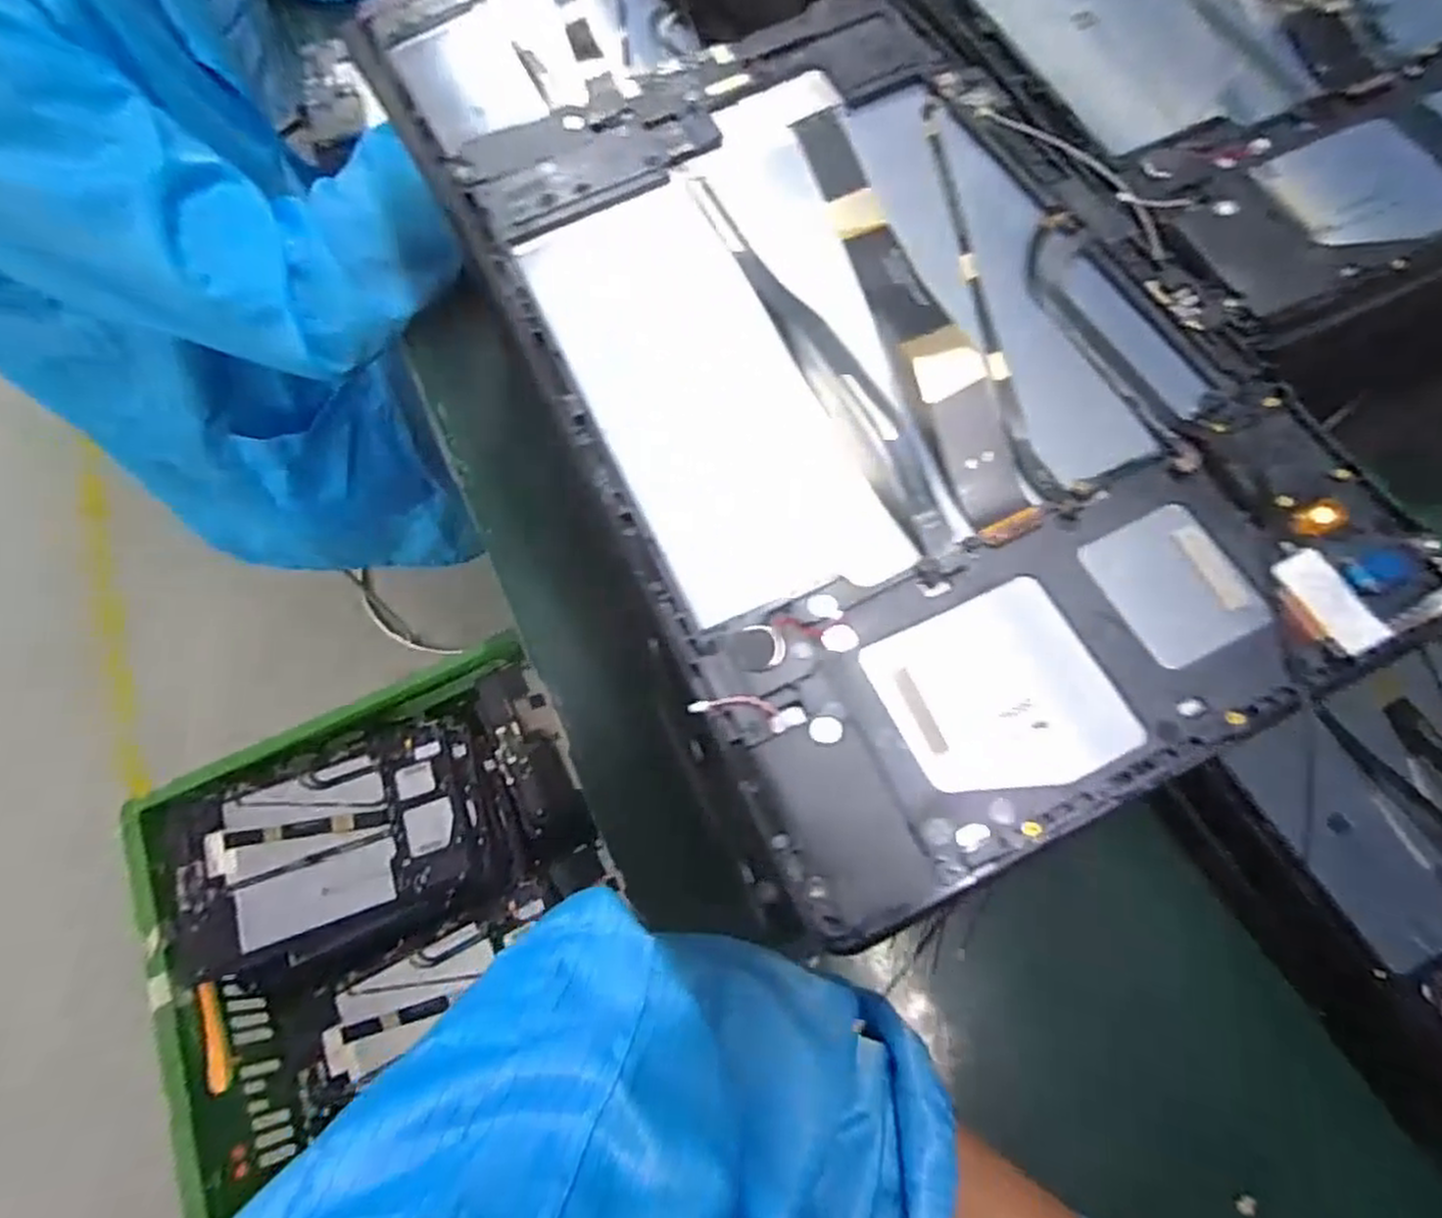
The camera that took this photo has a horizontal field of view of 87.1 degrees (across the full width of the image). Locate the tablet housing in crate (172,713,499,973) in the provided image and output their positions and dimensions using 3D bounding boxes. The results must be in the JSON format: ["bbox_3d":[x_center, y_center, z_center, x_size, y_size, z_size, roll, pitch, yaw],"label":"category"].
[{"bbox_3d":[-0.358,0.213,0.686,0.280,0.044,0.164,-18,66,-5],"label":"tablet housing in crate"}]

